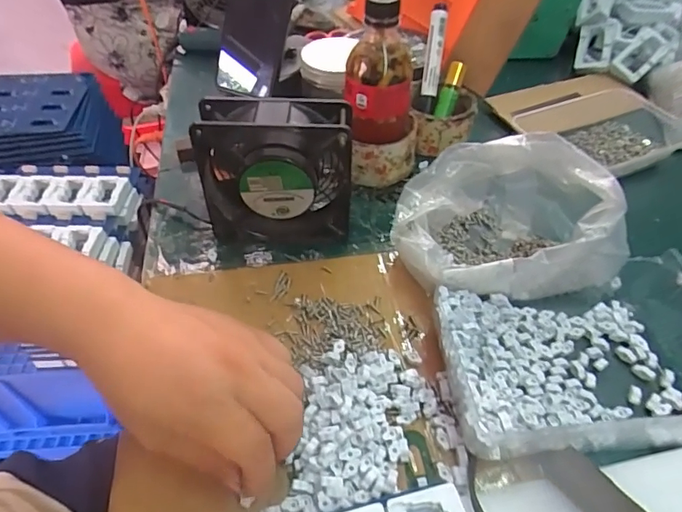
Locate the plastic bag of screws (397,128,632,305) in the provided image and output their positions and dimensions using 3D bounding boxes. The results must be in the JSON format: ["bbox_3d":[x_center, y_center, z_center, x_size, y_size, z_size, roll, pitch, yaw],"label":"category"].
[{"bbox_3d":[0.129,-0.035,0.399,0.171,0.082,0.132,-8,48,-6],"label":"plastic bag of screws"}]

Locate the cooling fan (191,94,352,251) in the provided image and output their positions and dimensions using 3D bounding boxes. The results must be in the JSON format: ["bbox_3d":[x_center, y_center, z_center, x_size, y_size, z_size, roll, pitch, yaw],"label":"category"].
[{"bbox_3d":[-0.053,-0.069,0.410,0.120,0.120,0.045,0,48,1],"label":"cooling fan"}]

